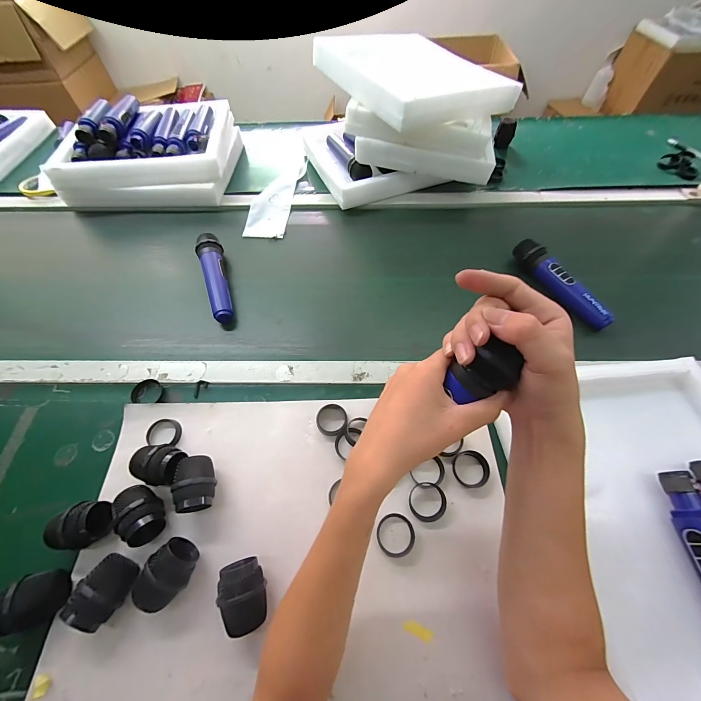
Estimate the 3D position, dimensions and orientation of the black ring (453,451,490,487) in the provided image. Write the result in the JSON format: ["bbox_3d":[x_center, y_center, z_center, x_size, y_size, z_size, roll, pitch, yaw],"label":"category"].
[{"bbox_3d":[0.153,0.150,0.390,0.044,0.011,0.043,-1,59,1],"label":"black ring"}]

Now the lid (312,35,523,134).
[{"bbox_3d":[0.131,-0.579,0.639,0.286,0.059,0.354,-27,62,-14],"label":"lid"}]

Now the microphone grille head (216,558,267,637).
[{"bbox_3d":[-0.111,0.256,0.323,0.041,0.046,0.062,-14,60,-7],"label":"microphone grille head"}]

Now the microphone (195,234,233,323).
[{"bbox_3d":[-0.245,-0.134,0.562,0.042,0.044,0.188,-19,60,-10],"label":"microphone"}]

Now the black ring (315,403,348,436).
[{"bbox_3d":[-0.026,0.097,0.427,0.042,0.014,0.042,-1,59,1],"label":"black ring"}]

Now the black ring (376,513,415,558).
[{"bbox_3d":[0.053,0.214,0.356,0.043,0.007,0.043,-1,59,1],"label":"black ring"}]

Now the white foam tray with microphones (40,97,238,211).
[{"bbox_3d":[-0.461,-0.488,0.730,0.344,0.111,0.318,-2,59,0],"label":"white foam tray with microphones"}]

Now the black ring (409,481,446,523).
[{"bbox_3d":[0.093,0.182,0.370,0.043,0.014,0.044,-1,59,1],"label":"black ring"}]

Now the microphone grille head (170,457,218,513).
[{"bbox_3d":[-0.187,0.160,0.370,0.040,0.046,0.061,-18,60,-9],"label":"microphone grille head"}]

